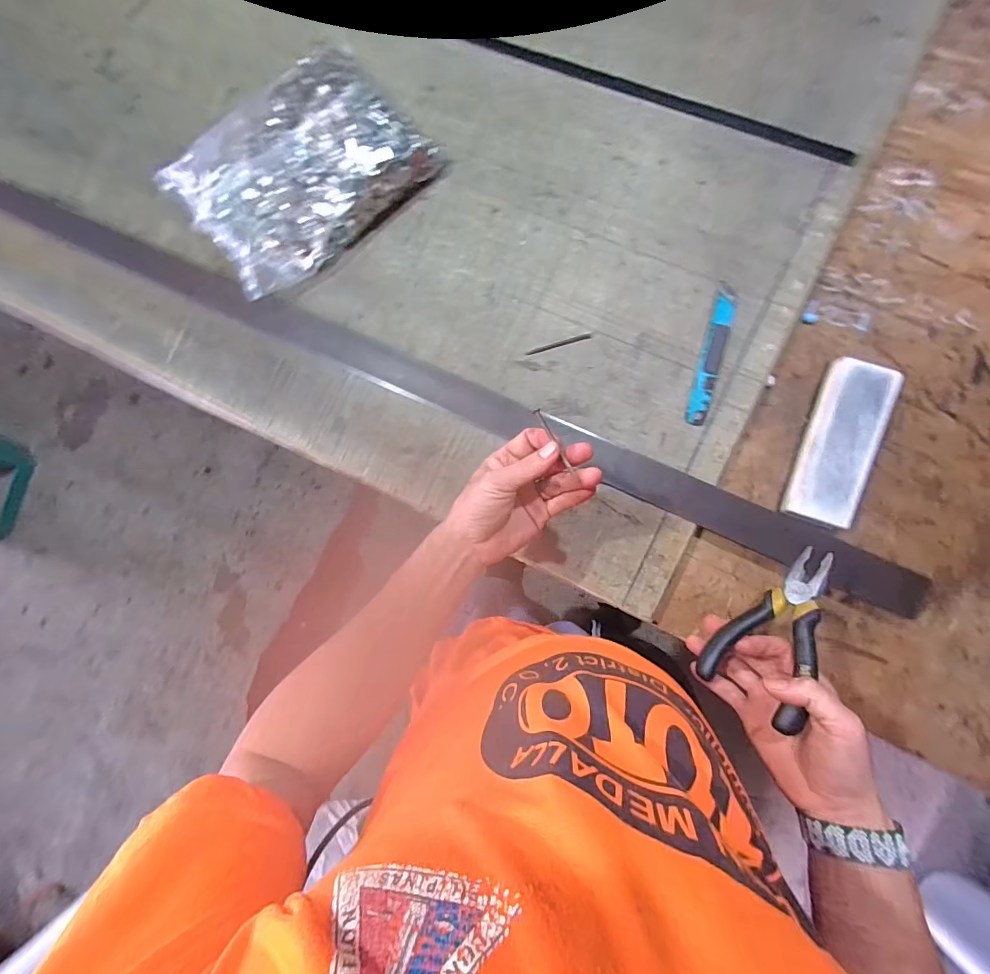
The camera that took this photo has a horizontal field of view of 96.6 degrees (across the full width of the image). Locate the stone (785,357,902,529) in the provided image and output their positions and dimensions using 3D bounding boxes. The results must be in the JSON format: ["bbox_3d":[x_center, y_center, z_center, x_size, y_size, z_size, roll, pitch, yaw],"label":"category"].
[{"bbox_3d":[0.380,-0.046,0.488,0.066,0.030,0.177,19,89,6],"label":"stone"}]

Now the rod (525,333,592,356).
[{"bbox_3d":[0.076,-0.171,0.526,0.078,0.005,0.008,-14,86,5],"label":"rod"}]

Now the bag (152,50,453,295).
[{"bbox_3d":[-0.235,-0.392,0.533,0.289,0.084,0.195,-38,84,3],"label":"bag"}]

